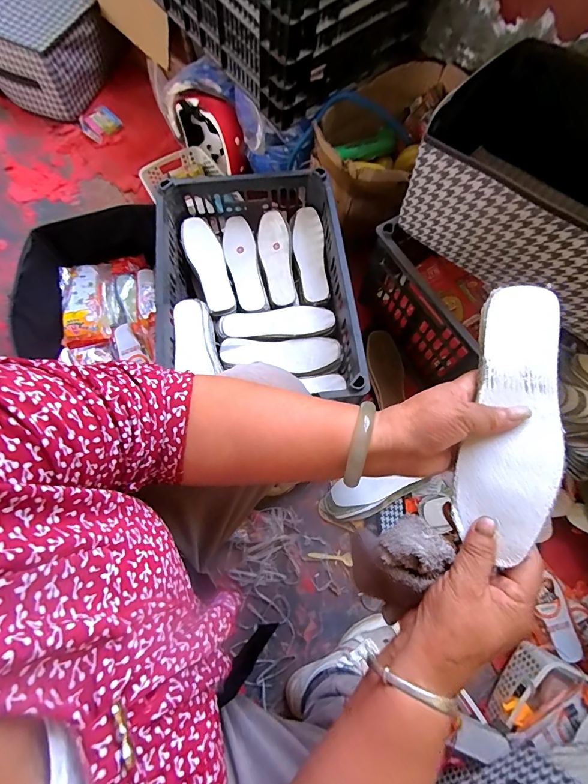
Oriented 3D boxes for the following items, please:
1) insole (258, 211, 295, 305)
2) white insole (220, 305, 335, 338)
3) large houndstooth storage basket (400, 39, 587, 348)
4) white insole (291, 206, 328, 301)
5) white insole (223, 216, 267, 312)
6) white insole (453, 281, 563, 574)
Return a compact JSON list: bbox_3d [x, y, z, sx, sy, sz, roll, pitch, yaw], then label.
[{"bbox_3d":[-0.039,-0.283,0.770,0.062,0.012,0.213,-7,75,0],"label":"insole"},{"bbox_3d":[-0.032,-0.142,0.729,0.216,0.019,0.069,-4,75,1],"label":"white insole"},{"bbox_3d":[0.437,-0.330,0.603,0.452,0.182,0.329,42,80,11],"label":"large houndstooth storage basket"},{"bbox_3d":[0.033,-0.287,0.784,0.065,0.035,0.223,-5,75,0],"label":"white insole"},{"bbox_3d":[-0.109,-0.270,0.776,0.066,0.019,0.220,-11,76,-1],"label":"white insole"},{"bbox_3d":[0.182,0.014,0.301,0.068,0.015,0.220,10,76,31],"label":"white insole"}]

